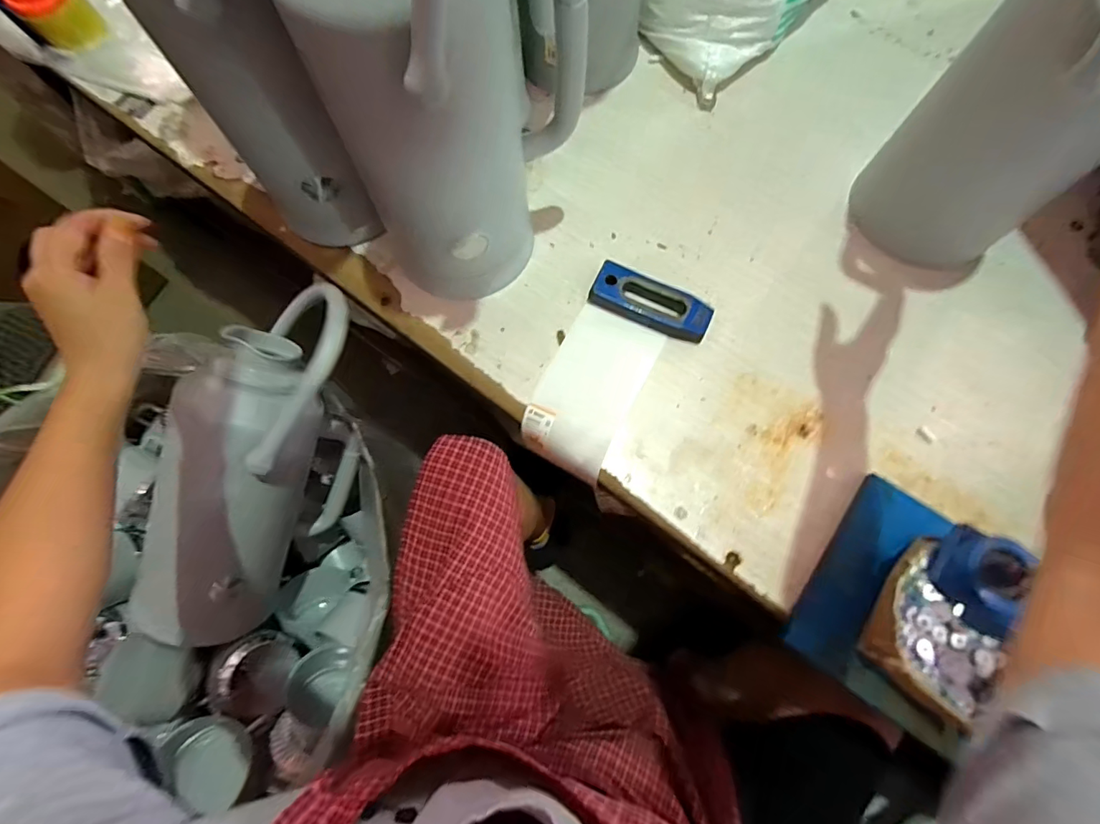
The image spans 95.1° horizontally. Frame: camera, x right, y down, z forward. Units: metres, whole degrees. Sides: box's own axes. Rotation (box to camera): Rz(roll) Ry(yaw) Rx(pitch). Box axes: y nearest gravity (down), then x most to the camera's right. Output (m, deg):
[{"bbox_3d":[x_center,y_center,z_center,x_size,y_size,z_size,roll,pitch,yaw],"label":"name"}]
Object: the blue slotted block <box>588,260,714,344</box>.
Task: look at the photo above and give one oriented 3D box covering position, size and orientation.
[{"bbox_3d":[0.117,-0.126,0.587,0.140,0.025,0.051,25,76,7],"label":"blue slotted block"}]

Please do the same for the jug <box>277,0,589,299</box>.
[{"bbox_3d":[-0.083,-0.285,0.413,0.141,0.461,0.193,34,77,10],"label":"jug"}]

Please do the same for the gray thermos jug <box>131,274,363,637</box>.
[{"bbox_3d":[-0.363,0.070,0.645,0.147,0.176,0.463,21,107,4],"label":"gray thermos jug"}]

